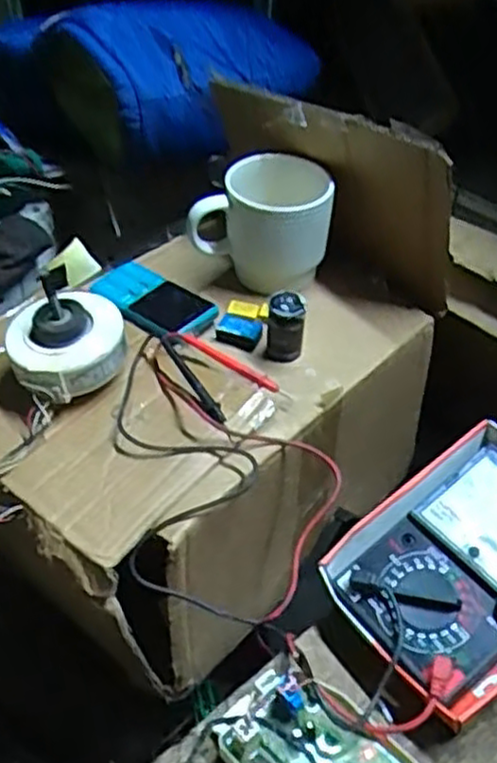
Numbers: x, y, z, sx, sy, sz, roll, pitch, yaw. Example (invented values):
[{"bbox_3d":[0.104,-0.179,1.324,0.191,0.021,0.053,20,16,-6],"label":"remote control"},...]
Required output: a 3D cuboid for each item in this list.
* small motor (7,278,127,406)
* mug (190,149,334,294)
[{"bbox_3d":[-0.138,-0.035,0.555,0.090,0.089,0.069,-13,43,-17],"label":"small motor"},{"bbox_3d":[0.014,-0.137,0.649,0.116,0.100,0.077,10,41,8],"label":"mug"}]

